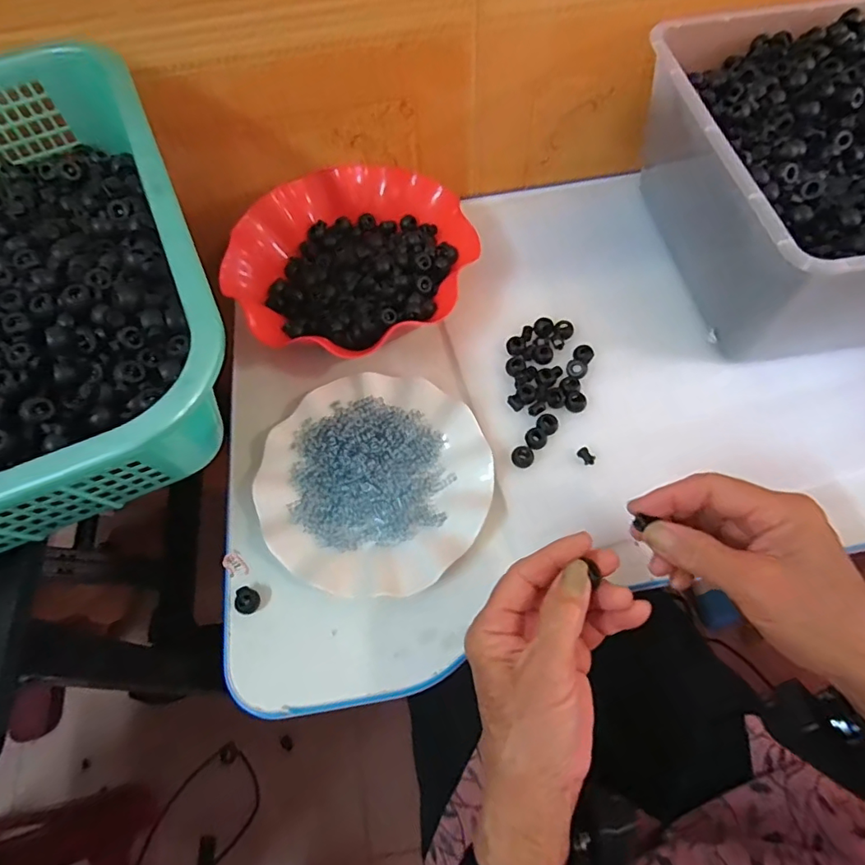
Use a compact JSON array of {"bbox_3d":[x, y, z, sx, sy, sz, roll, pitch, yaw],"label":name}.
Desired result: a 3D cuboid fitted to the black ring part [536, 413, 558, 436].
[{"bbox_3d":[0.095,-0.008,0.430,0.017,0.004,0.017,0,70,1],"label":"black ring part"}]

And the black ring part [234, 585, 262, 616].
[{"bbox_3d":[-0.138,0.125,0.387,0.018,0.005,0.018,14,64,10],"label":"black ring part"}]

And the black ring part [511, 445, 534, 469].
[{"bbox_3d":[0.073,0.020,0.419,0.017,0.007,0.017,0,70,1],"label":"black ring part"}]

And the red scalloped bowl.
[{"bbox_3d":[-0.077,-0.163,0.492,0.219,0.057,0.209,-1,62,3],"label":"red scalloped bowl"}]

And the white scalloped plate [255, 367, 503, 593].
[{"bbox_3d":[-0.046,0.033,0.406,0.180,0.024,0.174,-1,62,3],"label":"white scalloped plate"}]

